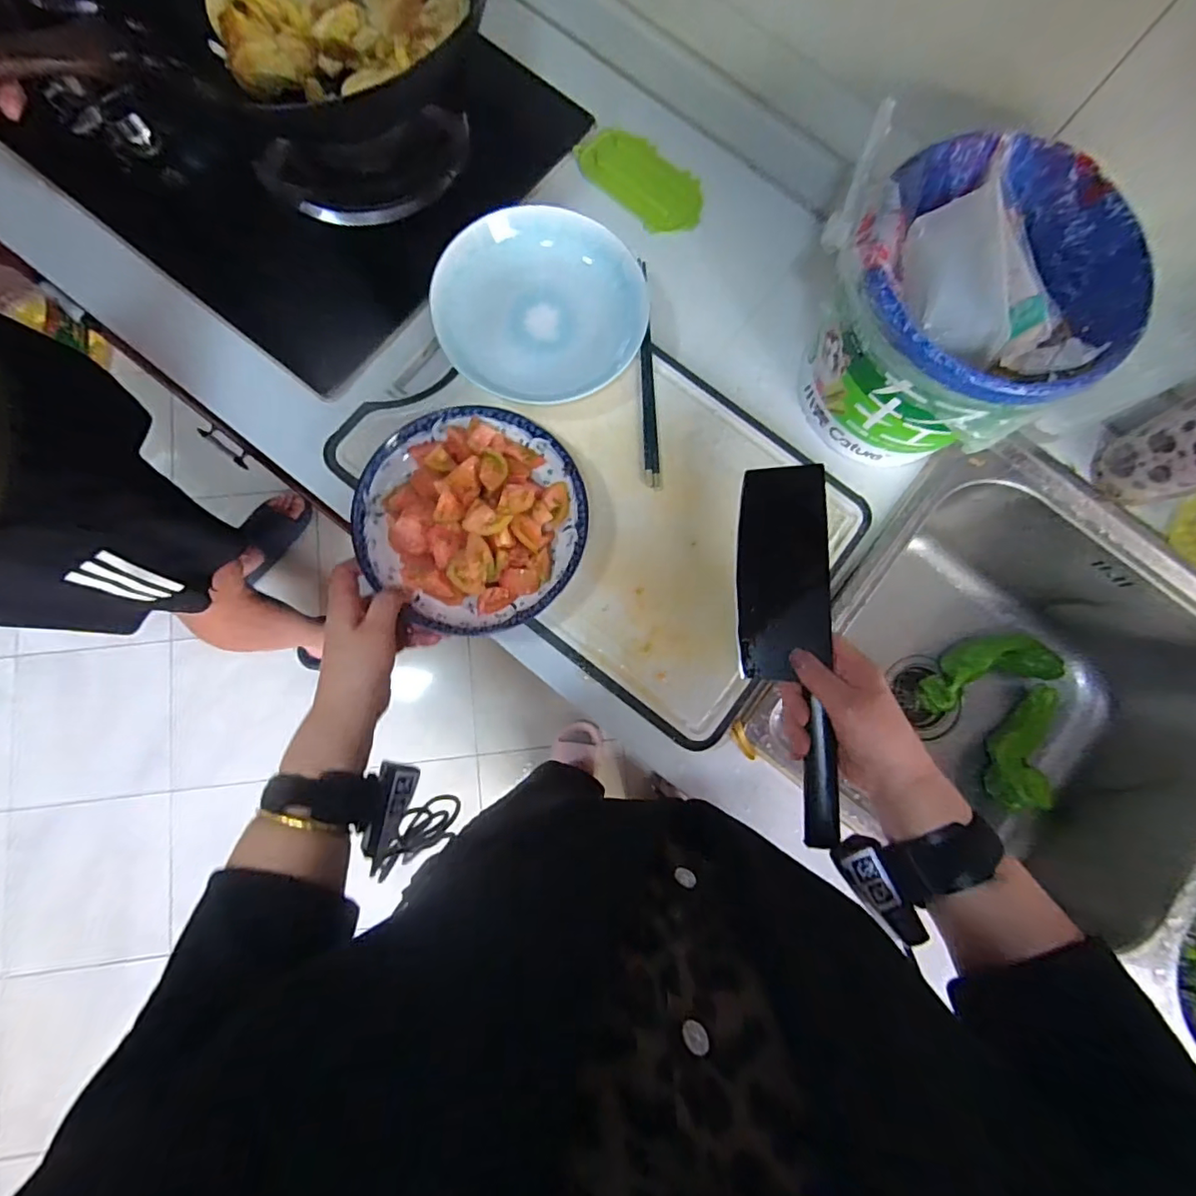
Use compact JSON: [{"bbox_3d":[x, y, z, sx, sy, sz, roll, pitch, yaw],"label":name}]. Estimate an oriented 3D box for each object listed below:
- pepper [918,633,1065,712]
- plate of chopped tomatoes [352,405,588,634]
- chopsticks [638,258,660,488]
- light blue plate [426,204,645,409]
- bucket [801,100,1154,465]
[{"bbox_3d":[0.511,0.092,0.738,0.181,0.044,0.076,-15,94,1],"label":"pepper"},{"bbox_3d":[-0.111,-0.074,0.483,0.196,0.043,0.191,0,83,-3],"label":"plate of chopped tomatoes"},{"bbox_3d":[0.050,-0.222,0.550,0.014,0.009,0.230,-1,83,-3],"label":"chopsticks"},{"bbox_3d":[-0.053,-0.280,0.533,0.193,0.034,0.173,3,95,-7],"label":"light blue plate"},{"bbox_3d":[0.298,-0.240,0.465,0.212,0.201,0.205,0,83,-3],"label":"bucket"}]

